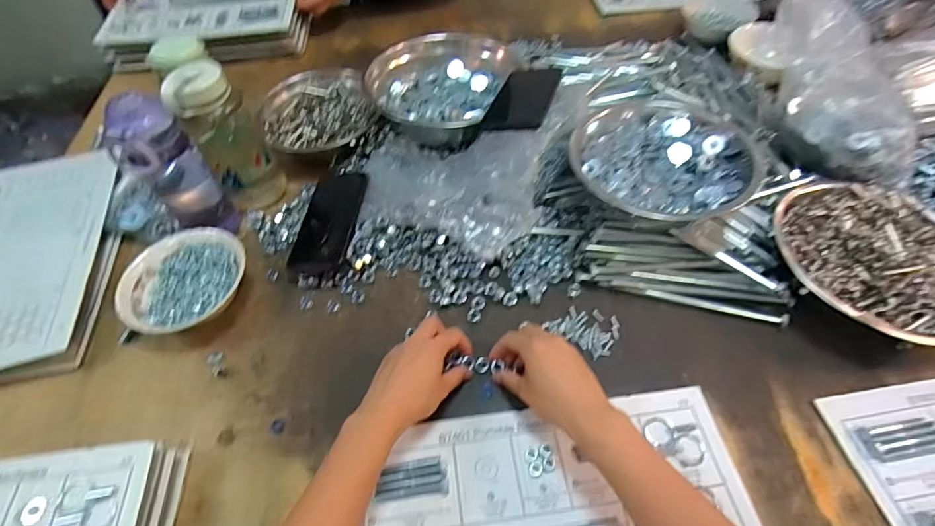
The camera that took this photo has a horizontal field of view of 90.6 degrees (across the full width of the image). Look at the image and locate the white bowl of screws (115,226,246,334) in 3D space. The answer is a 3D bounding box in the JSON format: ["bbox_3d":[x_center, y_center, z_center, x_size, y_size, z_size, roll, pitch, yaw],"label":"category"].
[{"bbox_3d":[-0.351,0.028,0.584,0.131,0.051,0.144,-1,54,2],"label":"white bowl of screws"}]

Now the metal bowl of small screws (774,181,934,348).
[{"bbox_3d":[0.478,-0.003,0.551,0.213,0.062,0.230,-1,54,2],"label":"metal bowl of small screws"}]

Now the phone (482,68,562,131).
[{"bbox_3d":[0.074,-0.217,0.613,0.076,0.008,0.125,9,56,25],"label":"phone"}]

